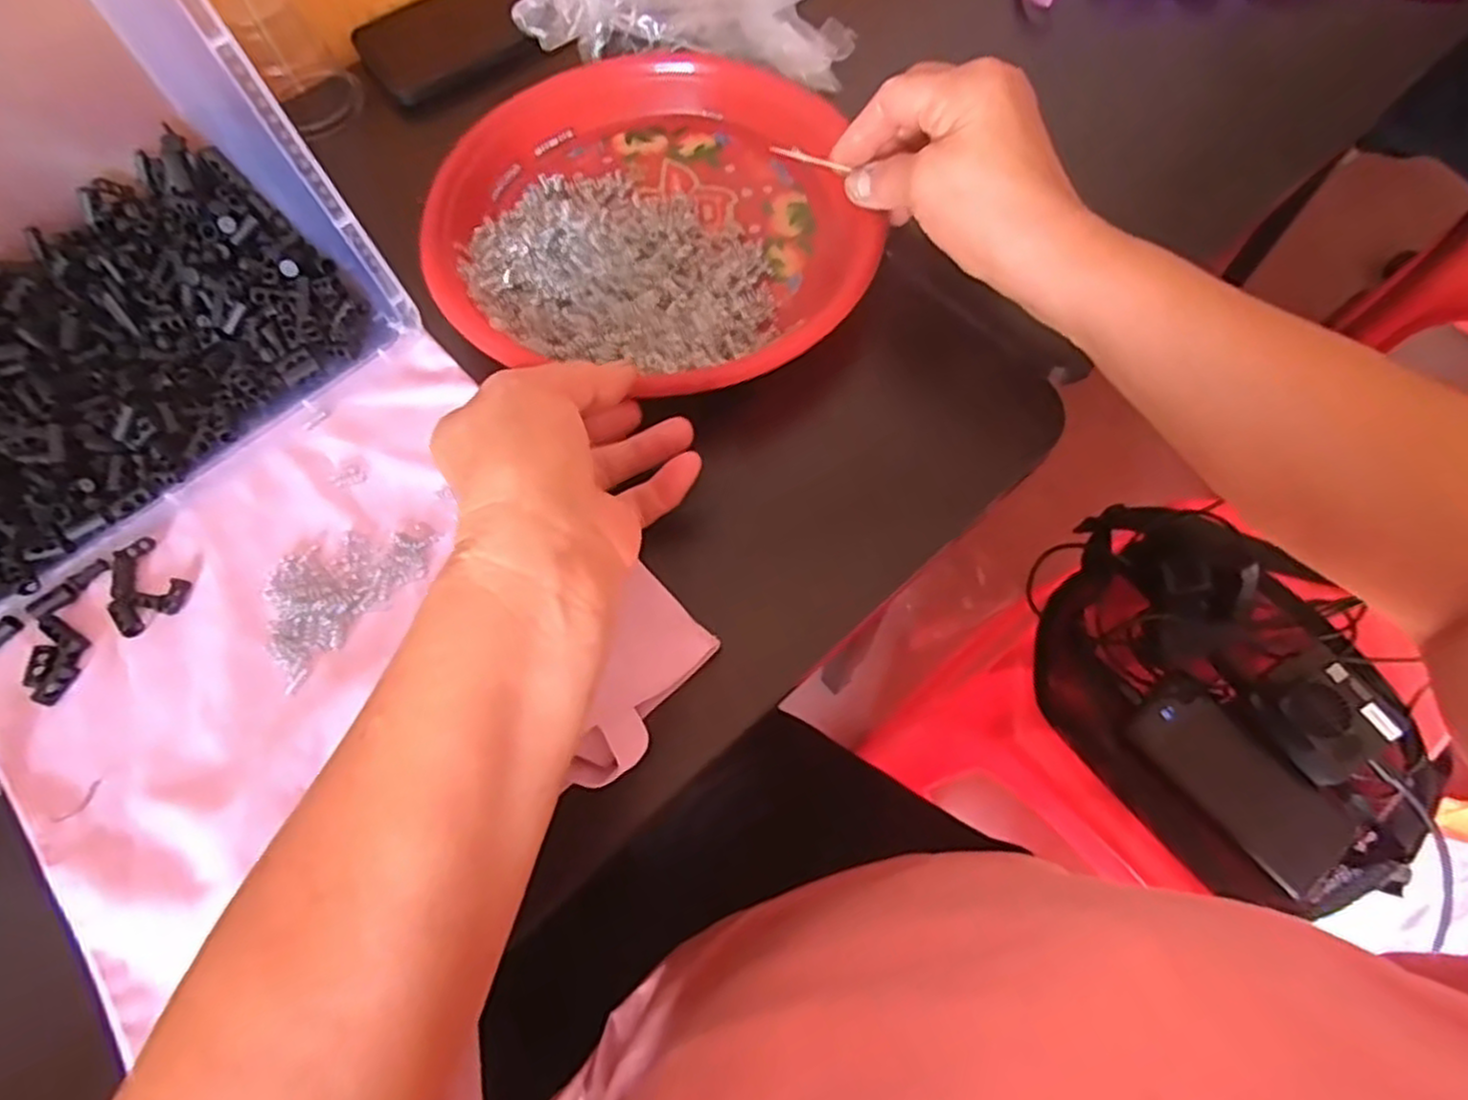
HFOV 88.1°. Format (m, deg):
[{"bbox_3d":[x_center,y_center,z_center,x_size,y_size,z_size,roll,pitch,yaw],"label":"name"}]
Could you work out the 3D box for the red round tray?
[{"bbox_3d":[-0.041,-0.181,0.415,0.235,0.027,0.218,-1,66,2],"label":"red round tray"}]

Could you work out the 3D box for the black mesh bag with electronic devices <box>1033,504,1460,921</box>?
[{"bbox_3d":[0.378,0.097,0.574,0.243,0.058,0.301,-36,70,-12],"label":"black mesh bag with electronic devices"}]

